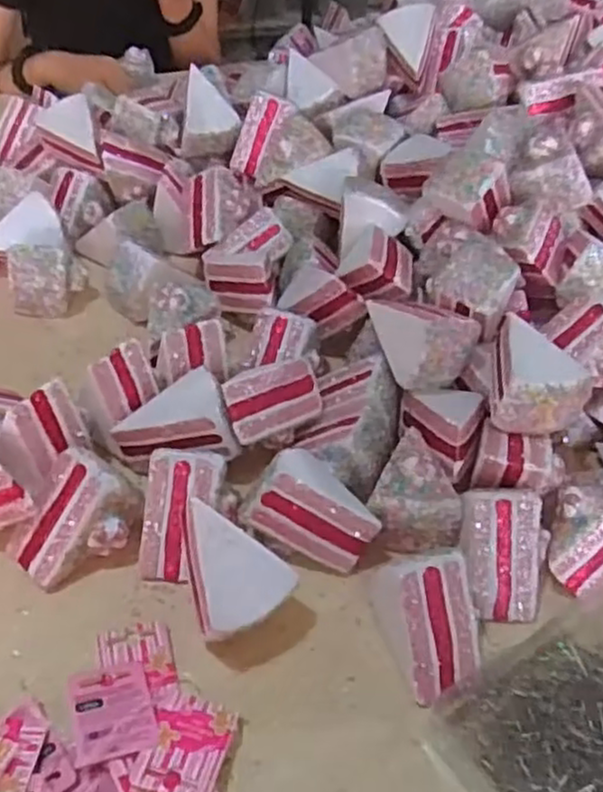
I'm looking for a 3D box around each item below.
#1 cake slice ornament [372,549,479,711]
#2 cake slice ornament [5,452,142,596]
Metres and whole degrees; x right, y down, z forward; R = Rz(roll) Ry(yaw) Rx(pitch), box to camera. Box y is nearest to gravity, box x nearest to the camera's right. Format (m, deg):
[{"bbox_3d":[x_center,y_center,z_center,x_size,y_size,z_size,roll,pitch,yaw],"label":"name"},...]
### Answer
[{"bbox_3d":[0.089,0.148,0.483,0.058,0.063,0.085,-11,46,-18],"label":"cake slice ornament"},{"bbox_3d":[-0.161,0.085,0.514,0.065,0.063,0.085,34,49,26],"label":"cake slice ornament"}]

